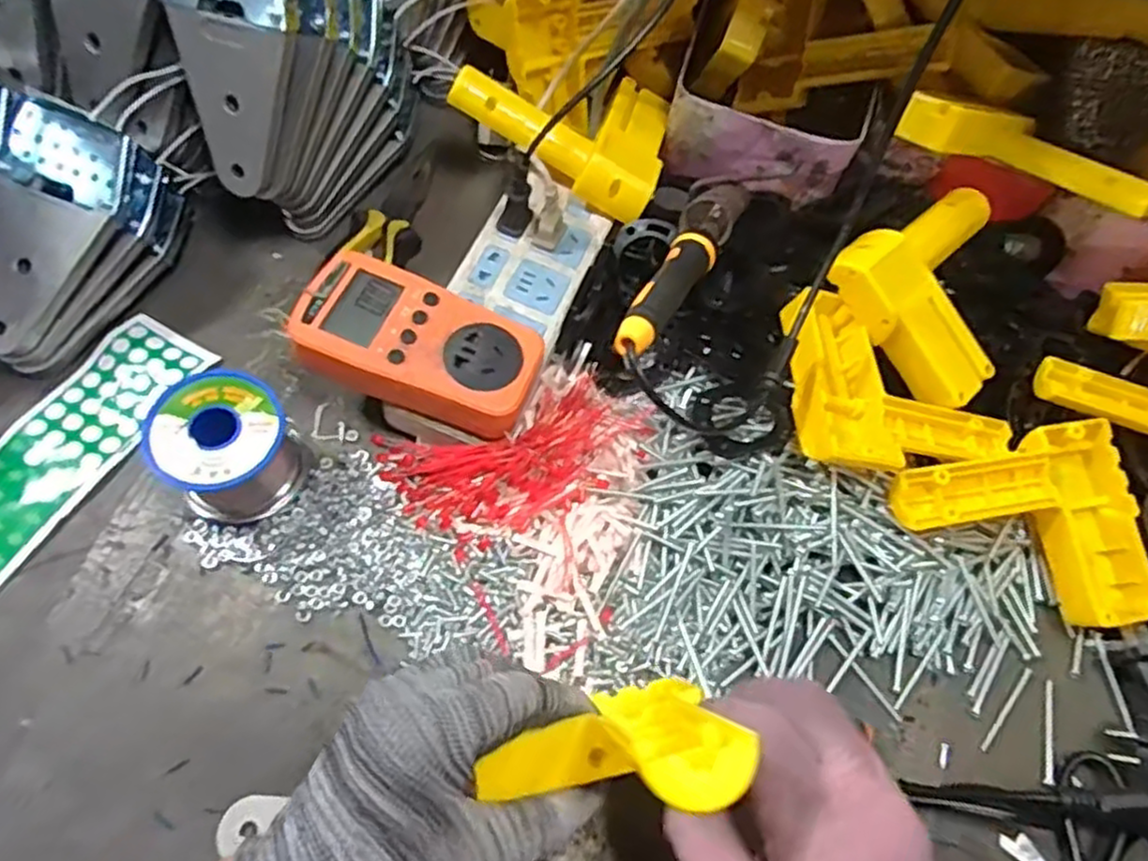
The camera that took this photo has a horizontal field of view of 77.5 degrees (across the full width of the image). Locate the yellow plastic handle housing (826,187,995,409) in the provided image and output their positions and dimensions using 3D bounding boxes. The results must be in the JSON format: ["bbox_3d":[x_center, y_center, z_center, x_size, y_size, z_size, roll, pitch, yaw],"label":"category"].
[{"bbox_3d":[0.232,-0.101,0.456,0.107,0.027,0.149,46,64,-6],"label":"yellow plastic handle housing"}]

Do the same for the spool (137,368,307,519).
[{"bbox_3d":[-0.181,0.011,0.380,0.064,0.061,0.066,31,64,8],"label":"spool"}]

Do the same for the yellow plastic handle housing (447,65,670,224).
[{"bbox_3d":[0.002,-0.220,0.489,0.142,0.043,0.116,25,63,5],"label":"yellow plastic handle housing"}]

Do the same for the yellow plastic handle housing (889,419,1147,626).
[{"bbox_3d":[0.254,0.059,0.413,0.153,0.043,0.112,-4,64,-9],"label":"yellow plastic handle housing"}]

